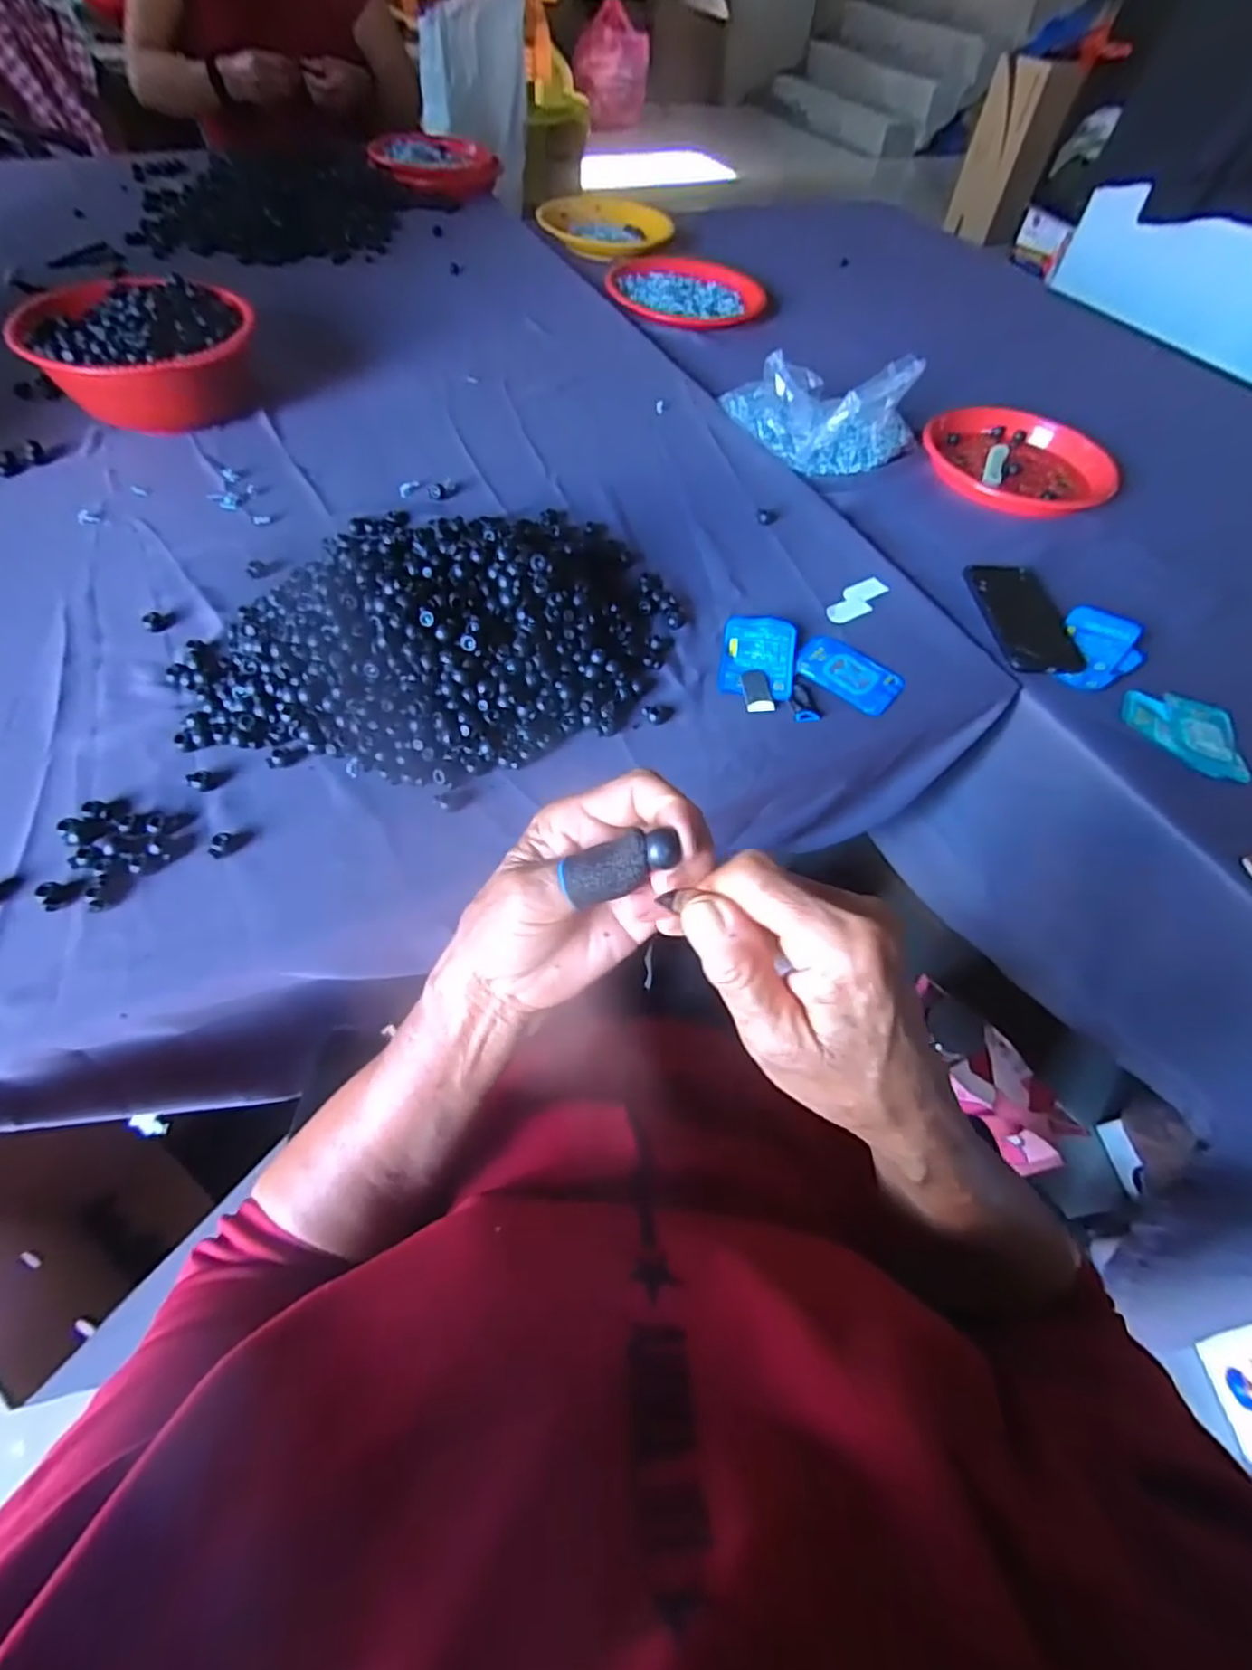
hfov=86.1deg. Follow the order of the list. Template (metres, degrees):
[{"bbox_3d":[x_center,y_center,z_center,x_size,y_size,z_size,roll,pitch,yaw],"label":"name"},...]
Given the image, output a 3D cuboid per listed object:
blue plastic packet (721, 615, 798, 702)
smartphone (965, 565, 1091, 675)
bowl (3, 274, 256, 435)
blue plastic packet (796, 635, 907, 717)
[{"bbox_3d":[0.122,-0.165,0.616,0.066,0.014,0.100,9,57,1],"label":"blue plastic packet"},{"bbox_3d":[0.403,-0.222,0.677,0.084,0.009,0.151,0,57,-5],"label":"smartphone"},{"bbox_3d":[-0.531,-0.527,0.745,0.224,0.099,0.191,-8,58,-10],"label":"bowl"},{"bbox_3d":[0.206,-0.150,0.619,0.095,0.004,0.070,37,61,18],"label":"blue plastic packet"}]

